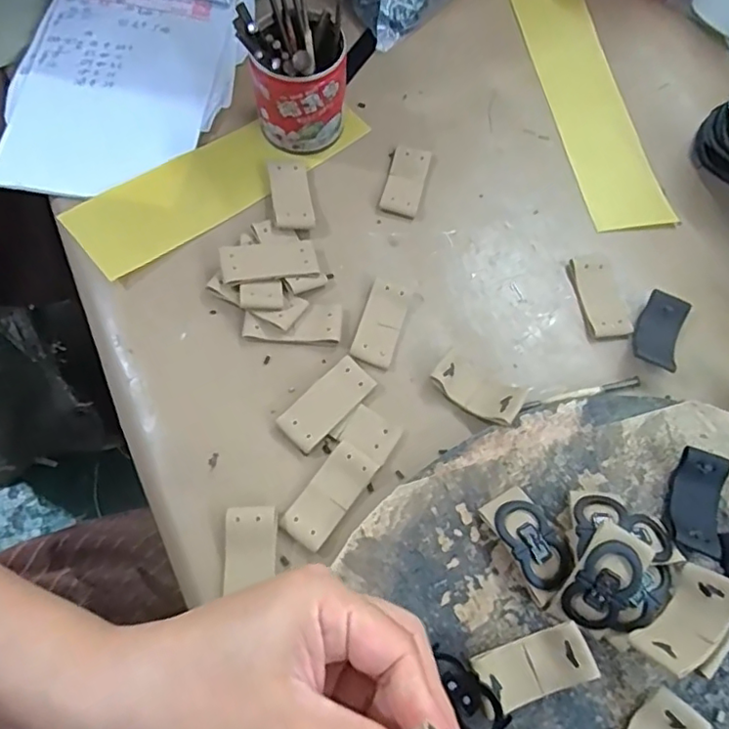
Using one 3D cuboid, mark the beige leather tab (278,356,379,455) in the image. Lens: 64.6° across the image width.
[{"bbox_3d":[-0.023,0.024,0.350,0.028,0.008,0.061,43,72,13],"label":"beige leather tab"}]

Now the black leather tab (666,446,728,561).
[{"bbox_3d":[0.184,0.077,0.323,0.026,0.016,0.055,22,68,6],"label":"black leather tab"}]

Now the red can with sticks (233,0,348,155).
[{"bbox_3d":[-0.049,-0.202,0.405,0.066,0.087,0.065,1,68,-3],"label":"red can with sticks"}]

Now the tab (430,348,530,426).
[{"bbox_3d":[0.069,0.016,0.355,0.054,0.015,0.028,30,69,9],"label":"tab"}]

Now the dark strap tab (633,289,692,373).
[{"bbox_3d":[0.197,-0.021,0.385,0.028,0.015,0.057,24,68,7],"label":"dark strap tab"}]

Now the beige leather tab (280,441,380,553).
[{"bbox_3d":[-0.020,0.074,0.328,0.027,0.004,0.059,40,72,1],"label":"beige leather tab"}]

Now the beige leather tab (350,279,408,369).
[{"bbox_3d":[0.011,-0.027,0.374,0.026,0.005,0.058,17,68,4],"label":"beige leather tab"}]

